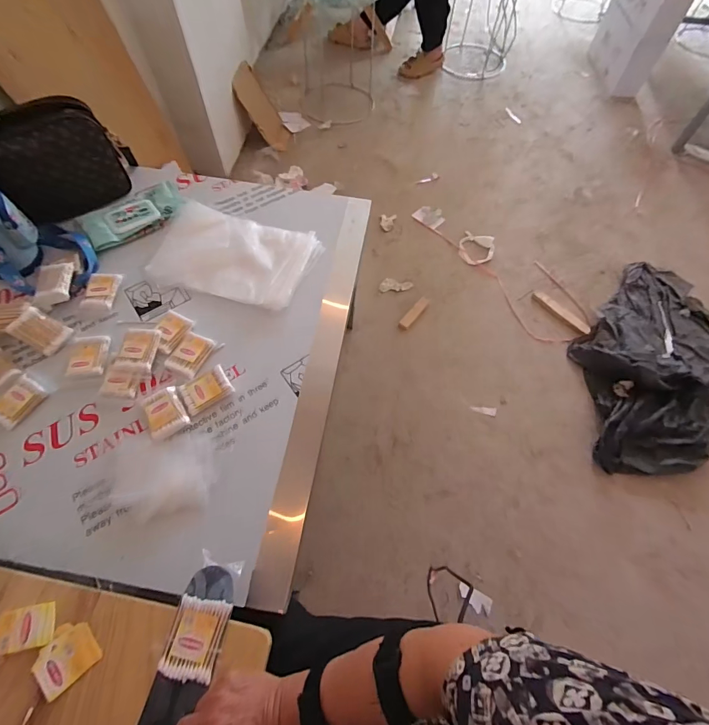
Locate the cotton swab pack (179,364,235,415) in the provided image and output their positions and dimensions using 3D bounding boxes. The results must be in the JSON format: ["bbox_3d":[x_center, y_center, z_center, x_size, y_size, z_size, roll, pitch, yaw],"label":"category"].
[{"bbox_3d":[-0.237,0.042,0.622,0.076,0.022,0.057,-33,67,-17],"label":"cotton swab pack"}]

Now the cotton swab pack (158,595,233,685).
[{"bbox_3d":[-0.174,0.301,0.426,0.058,0.009,0.074,11,62,5],"label":"cotton swab pack"}]

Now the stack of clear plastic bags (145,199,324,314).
[{"bbox_3d":[-0.227,-0.209,0.757,0.291,0.023,0.195,13,63,6],"label":"stack of clear plastic bags"}]

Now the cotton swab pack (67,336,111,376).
[{"bbox_3d":[-0.440,-0.011,0.646,0.064,0.009,0.077,-3,62,-2],"label":"cotton swab pack"}]

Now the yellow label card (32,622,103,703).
[{"bbox_3d":[-0.311,0.315,0.419,0.054,0.004,0.055,43,58,17],"label":"yellow label card"}]

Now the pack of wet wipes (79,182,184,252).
[{"bbox_3d":[-0.442,-0.300,0.780,0.194,0.019,0.111,-39,69,-19],"label":"pack of wet wipes"}]

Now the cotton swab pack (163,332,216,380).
[{"bbox_3d":[-0.274,-0.016,0.649,0.054,0.023,0.074,22,64,10],"label":"cotton swab pack"}]

